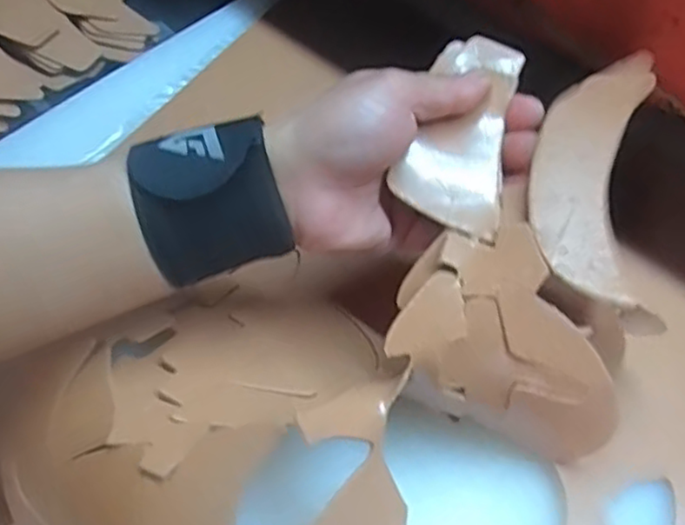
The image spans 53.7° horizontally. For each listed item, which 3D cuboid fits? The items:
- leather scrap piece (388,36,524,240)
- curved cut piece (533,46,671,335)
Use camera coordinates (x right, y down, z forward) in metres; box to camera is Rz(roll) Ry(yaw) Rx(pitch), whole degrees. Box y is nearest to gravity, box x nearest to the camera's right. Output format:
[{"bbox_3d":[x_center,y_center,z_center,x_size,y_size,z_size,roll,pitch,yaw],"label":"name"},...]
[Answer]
[{"bbox_3d":[0.051,-0.057,0.287,0.042,0.010,0.093,15,71,5],"label":"leather scrap piece"},{"bbox_3d":[0.098,-0.025,0.262,0.045,0.012,0.103,0,90,-3],"label":"curved cut piece"}]

